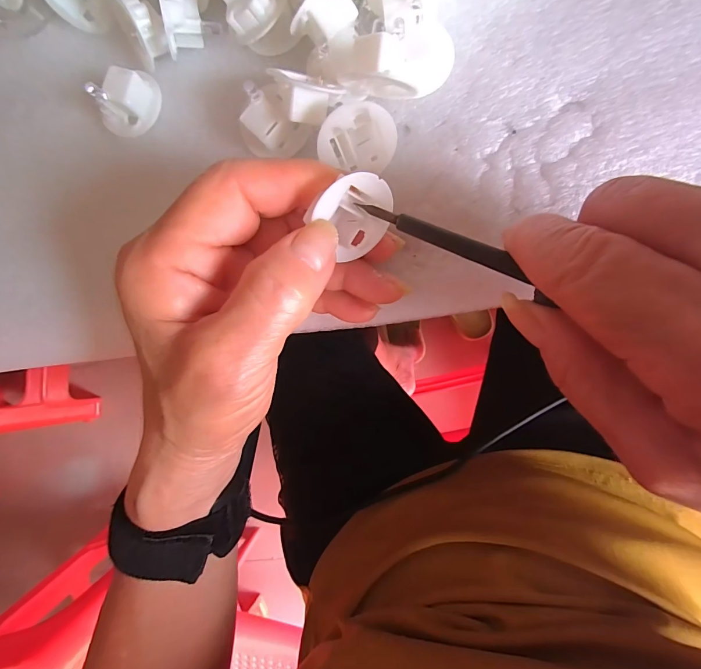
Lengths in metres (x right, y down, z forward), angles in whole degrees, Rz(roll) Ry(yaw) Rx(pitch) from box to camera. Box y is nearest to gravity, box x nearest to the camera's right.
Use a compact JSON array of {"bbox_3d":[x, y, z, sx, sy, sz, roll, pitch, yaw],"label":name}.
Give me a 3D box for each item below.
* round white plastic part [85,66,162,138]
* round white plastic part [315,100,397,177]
[{"bbox_3d":[-0.108,-0.111,0.177,0.019,0.023,0.032,44,98,5],"label":"round white plastic part"},{"bbox_3d":[0.002,-0.082,0.155,0.032,0.028,0.012,-13,55,0],"label":"round white plastic part"}]

